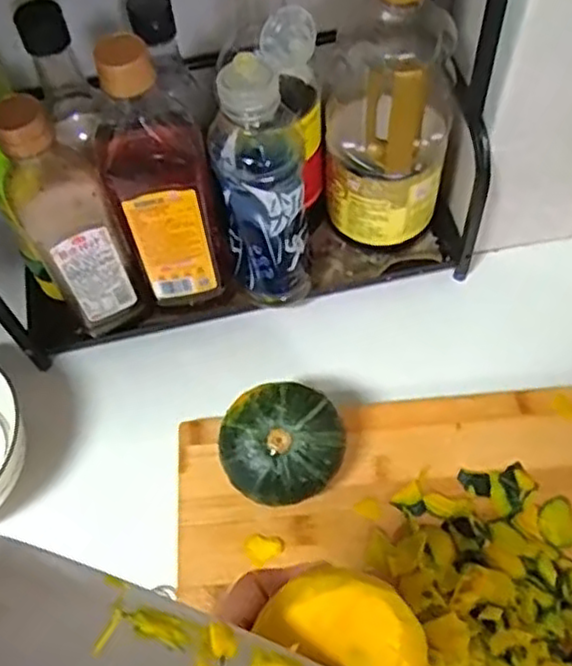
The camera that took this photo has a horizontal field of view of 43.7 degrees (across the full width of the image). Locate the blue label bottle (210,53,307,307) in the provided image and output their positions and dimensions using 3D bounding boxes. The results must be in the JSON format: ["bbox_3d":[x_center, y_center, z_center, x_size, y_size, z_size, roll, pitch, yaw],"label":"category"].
[{"bbox_3d":[-0.019,-0.110,0.549,0.061,0.227,0.069,-8,59,-1],"label":"blue label bottle"}]

